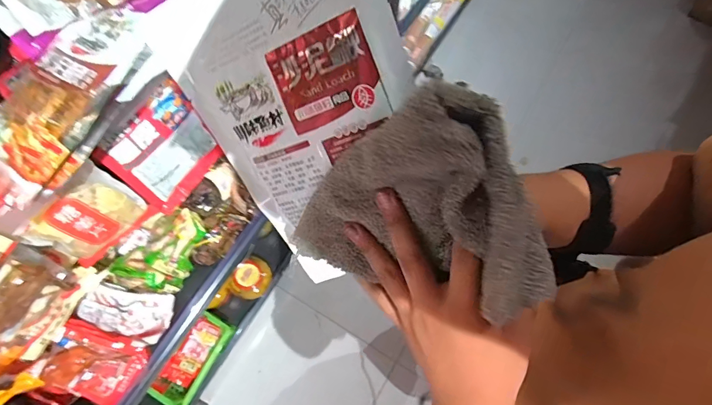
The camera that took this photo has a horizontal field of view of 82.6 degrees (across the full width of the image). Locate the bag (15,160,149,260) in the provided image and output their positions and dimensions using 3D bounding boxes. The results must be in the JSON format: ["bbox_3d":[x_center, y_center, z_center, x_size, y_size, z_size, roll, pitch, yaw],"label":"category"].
[{"bbox_3d":[-0.422,0.026,0.643,0.035,0.153,0.144,35,73,14],"label":"bag"}]

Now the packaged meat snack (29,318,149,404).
[{"bbox_3d":[-0.560,0.348,0.854,0.183,0.048,0.161,35,75,-26],"label":"packaged meat snack"}]

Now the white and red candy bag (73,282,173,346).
[{"bbox_3d":[-0.502,0.238,0.891,0.167,0.069,0.106,12,69,6],"label":"white and red candy bag"}]

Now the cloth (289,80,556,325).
[{"bbox_3d":[0.019,0.014,0.262,0.174,0.157,0.056,-5,40,38],"label":"cloth"}]

